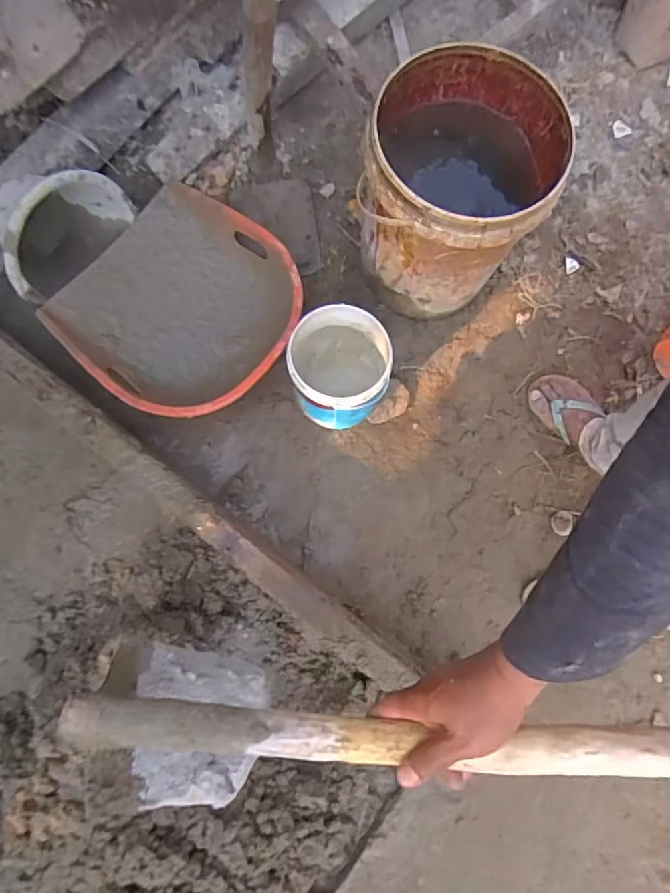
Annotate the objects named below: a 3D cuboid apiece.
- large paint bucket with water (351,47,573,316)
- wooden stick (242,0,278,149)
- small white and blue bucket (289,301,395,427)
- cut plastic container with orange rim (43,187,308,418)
[{"bbox_3d":[0.208,-0.434,0.945,0.289,0.325,0.313,0,79,-1],"label":"large paint bucket with water"},{"bbox_3d":[-0.097,-0.507,0.689,0.039,0.526,0.031,-24,104,-3],"label":"wooden stick"},{"bbox_3d":[0.008,-0.138,0.984,0.167,0.169,0.173,0,79,-1],"label":"small white and blue bucket"},{"bbox_3d":[-0.283,-0.259,1.039,0.407,0.121,0.398,41,82,9],"label":"cut plastic container with orange rim"}]

